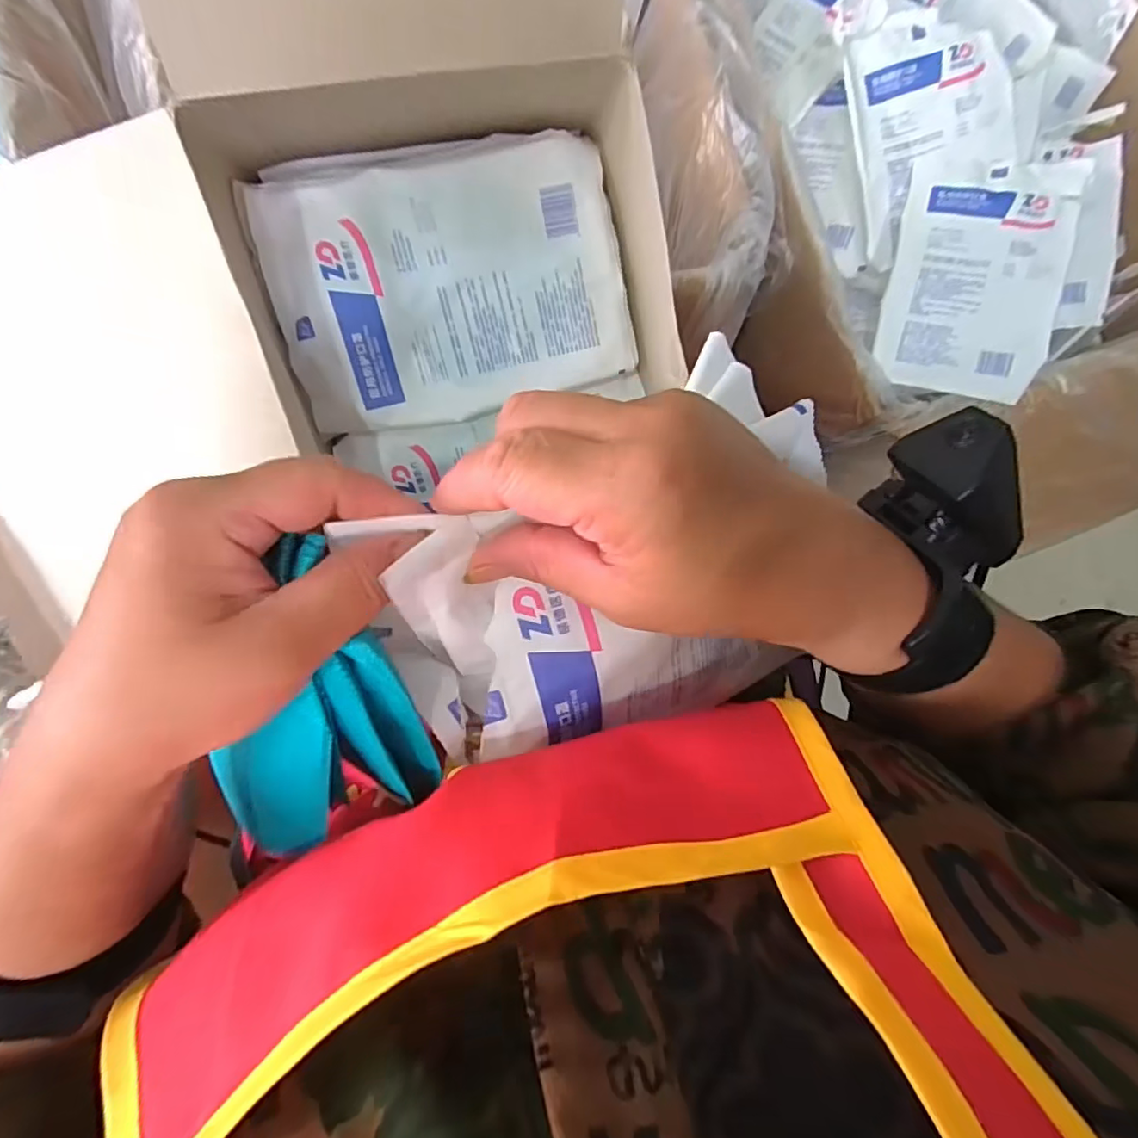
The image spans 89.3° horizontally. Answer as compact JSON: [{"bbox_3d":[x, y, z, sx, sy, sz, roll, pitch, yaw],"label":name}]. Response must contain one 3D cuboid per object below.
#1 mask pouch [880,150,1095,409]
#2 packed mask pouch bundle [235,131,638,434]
[{"bbox_3d":[0.335,-0.244,0.474,0.125,0.019,0.192,12,93,12],"label":"mask pouch"},{"bbox_3d":[-0.066,-0.164,0.341,0.196,0.050,0.137,-13,110,-11],"label":"packed mask pouch bundle"}]

